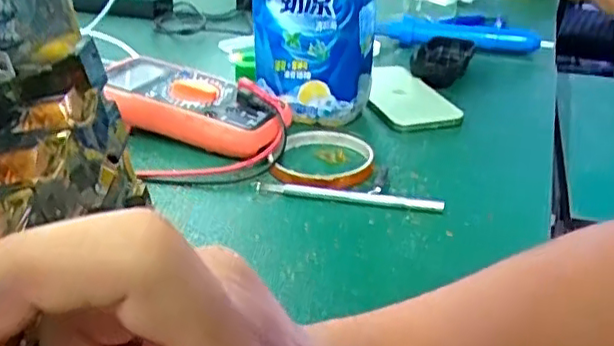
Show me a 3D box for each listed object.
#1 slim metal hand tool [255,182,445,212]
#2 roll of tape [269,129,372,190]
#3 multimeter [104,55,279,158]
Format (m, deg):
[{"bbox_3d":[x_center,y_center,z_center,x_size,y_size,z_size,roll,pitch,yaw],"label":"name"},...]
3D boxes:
[{"bbox_3d":[0.028,0.016,0.448,0.131,0.010,0.010,7,28,10],"label":"slim metal hand tool"},{"bbox_3d":[0.014,-0.011,0.492,0.073,0.014,0.086,6,28,9],"label":"roll of tape"},{"bbox_3d":[-0.105,-0.054,0.541,0.188,0.039,0.076,19,32,28],"label":"multimeter"}]

